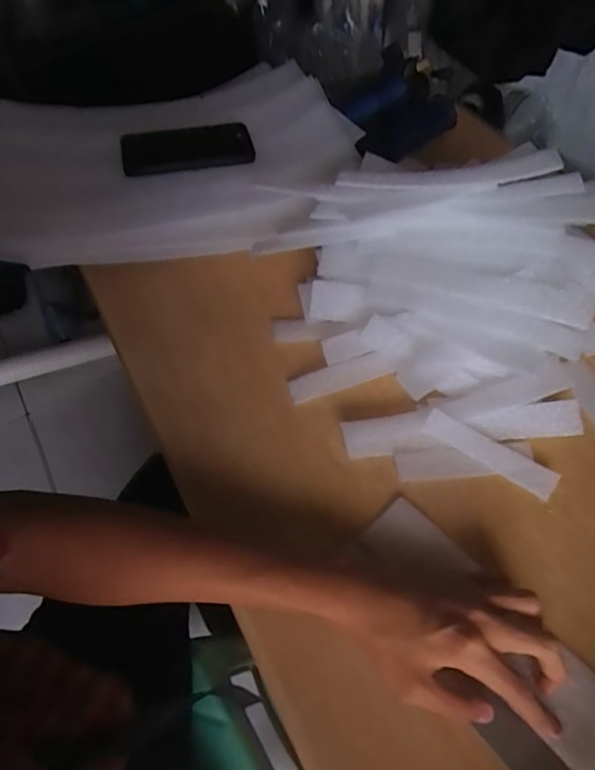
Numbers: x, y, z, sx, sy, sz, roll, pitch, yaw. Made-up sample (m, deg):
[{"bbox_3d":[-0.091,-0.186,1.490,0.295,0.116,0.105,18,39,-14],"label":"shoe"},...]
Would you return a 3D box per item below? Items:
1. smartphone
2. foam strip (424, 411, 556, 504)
[{"bbox_3d":[-0.130,-0.281,0.606,0.149,0.015,0.073,-14,65,-13],"label":"smartphone"},{"bbox_3d":[0.162,0.057,0.433,0.114,0.005,0.026,30,75,8],"label":"foam strip"}]

